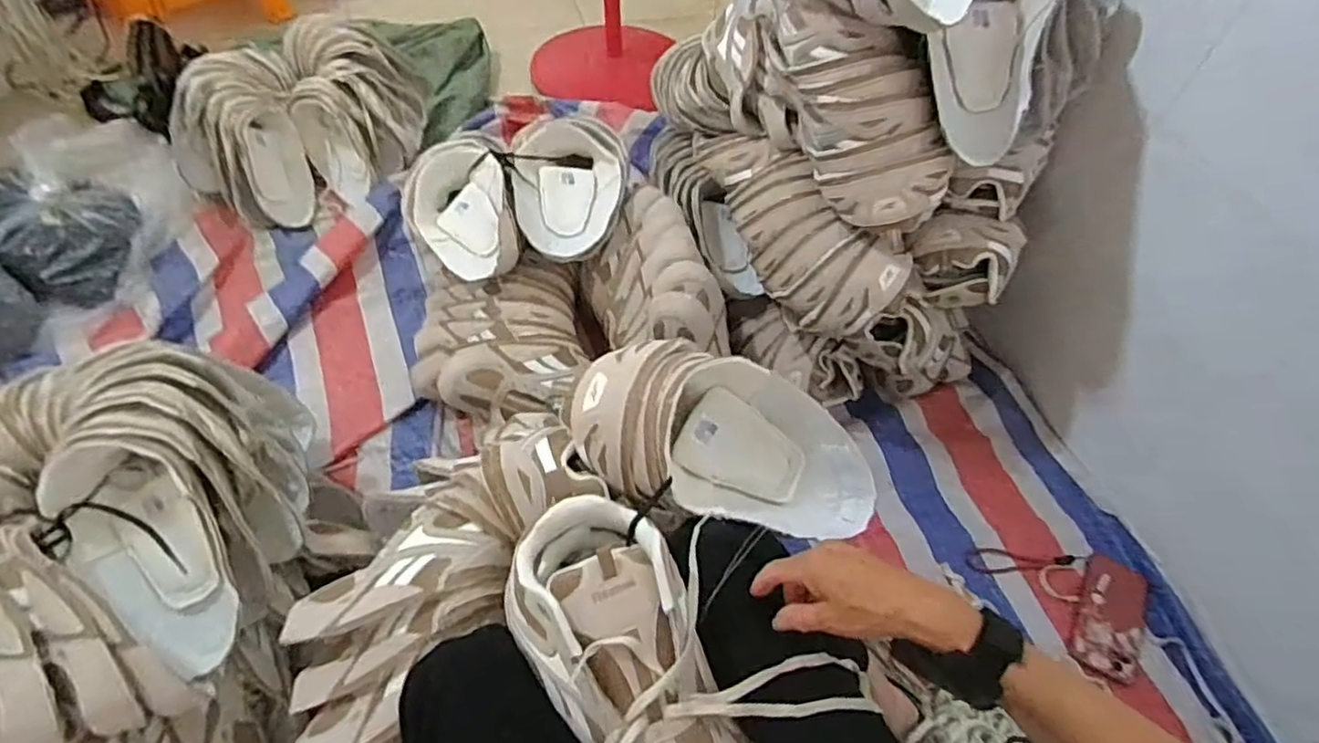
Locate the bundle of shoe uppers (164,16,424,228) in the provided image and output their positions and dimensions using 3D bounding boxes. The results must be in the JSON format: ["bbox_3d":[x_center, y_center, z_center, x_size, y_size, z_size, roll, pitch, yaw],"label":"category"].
[{"bbox_3d":[-0.675,-0.514,1.311,0.373,0.188,0.480,14,54,6],"label":"bundle of shoe uppers"}]

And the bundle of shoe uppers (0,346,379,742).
[{"bbox_3d":[-0.610,0.241,0.699,0.451,0.283,0.564,4,53,-1],"label":"bundle of shoe uppers"}]

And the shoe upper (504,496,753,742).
[{"bbox_3d":[-0.014,0.219,0.494,0.128,0.072,0.262,-25,72,-21],"label":"shoe upper"}]

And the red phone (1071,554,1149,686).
[{"bbox_3d":[0.601,0.327,0.897,0.079,0.014,0.158,21,58,19],"label":"red phone"}]

